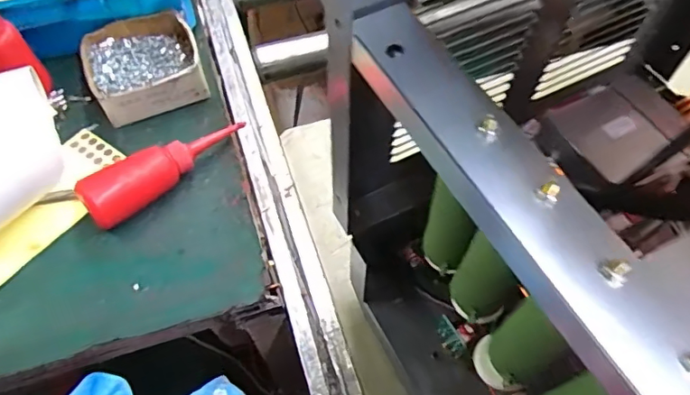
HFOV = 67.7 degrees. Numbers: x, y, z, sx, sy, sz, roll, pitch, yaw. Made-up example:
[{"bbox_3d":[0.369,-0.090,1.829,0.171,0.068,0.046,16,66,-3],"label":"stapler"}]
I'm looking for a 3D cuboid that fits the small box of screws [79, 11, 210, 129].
[{"bbox_3d":[-0.218,-0.145,0.557,0.117,0.039,0.119,-18,60,-10],"label":"small box of screws"}]

